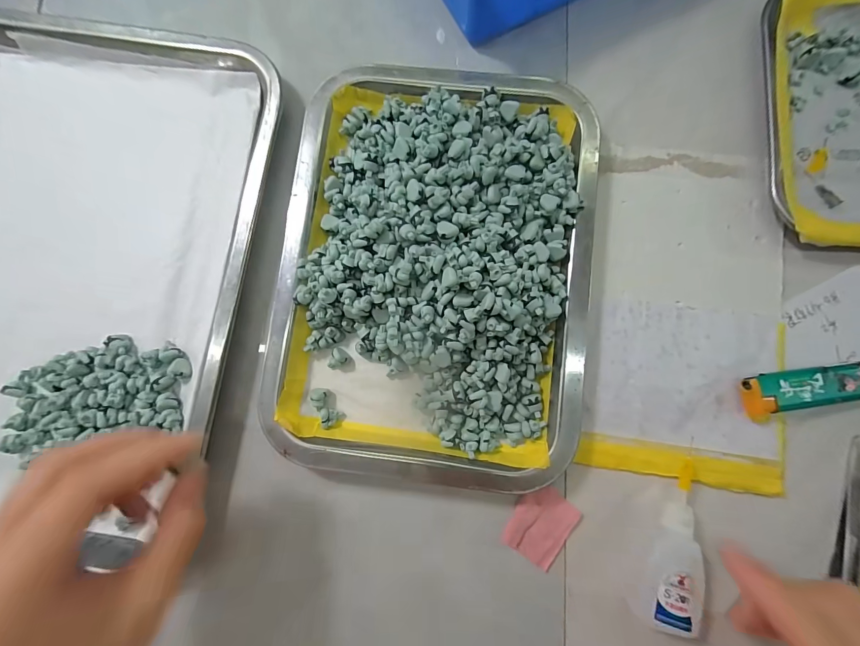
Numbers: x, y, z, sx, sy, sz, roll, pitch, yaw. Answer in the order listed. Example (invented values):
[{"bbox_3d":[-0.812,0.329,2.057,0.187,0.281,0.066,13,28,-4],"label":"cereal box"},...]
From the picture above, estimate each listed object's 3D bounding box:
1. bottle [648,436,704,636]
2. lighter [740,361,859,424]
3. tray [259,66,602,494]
[{"bbox_3d":[0.143,0.123,0.209,0.029,0.016,0.096,11,83,3],"label":"bottle"},{"bbox_3d":[0.230,0.042,0.219,0.077,0.014,0.028,-7,82,0],"label":"lighter"},{"bbox_3d":[0.003,-0.038,0.224,0.191,0.040,0.256,5,83,2],"label":"tray"}]

